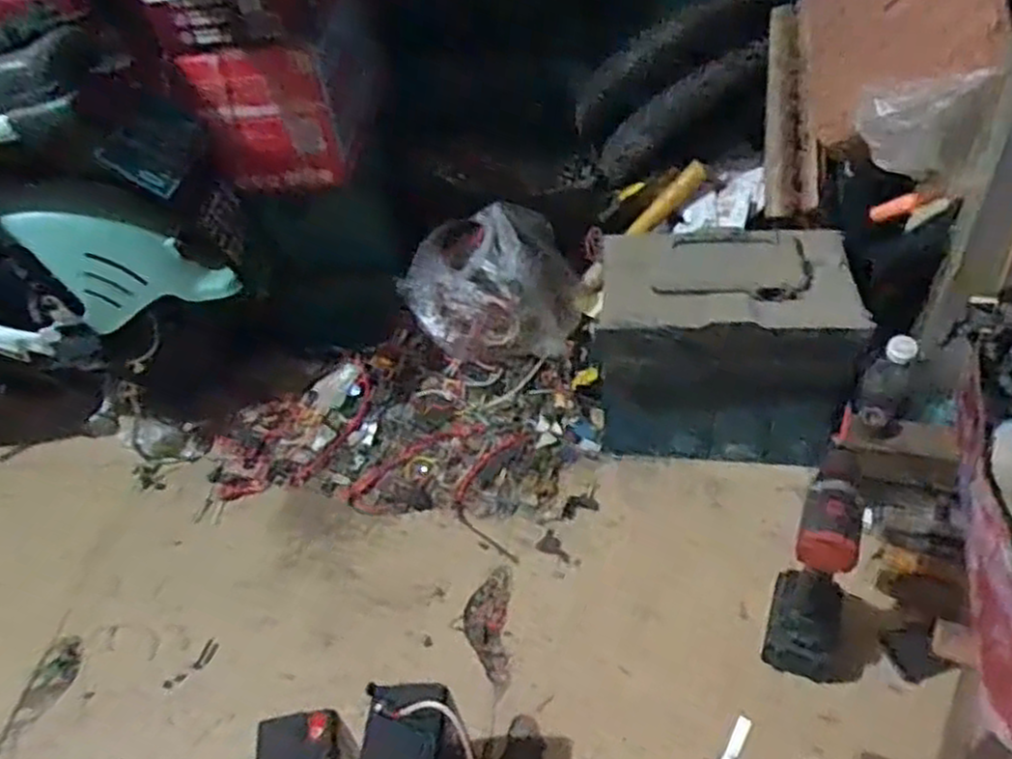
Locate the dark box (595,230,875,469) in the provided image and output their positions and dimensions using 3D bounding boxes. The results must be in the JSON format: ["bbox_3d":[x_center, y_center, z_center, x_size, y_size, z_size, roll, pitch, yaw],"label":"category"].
[{"bbox_3d":[0.290,-0.035,1.057,0.321,0.289,0.190,1,44,10],"label":"dark box"}]

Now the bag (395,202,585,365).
[{"bbox_3d":[-0.025,-0.153,1.209,0.279,0.203,0.136,-6,43,2],"label":"bag"}]

